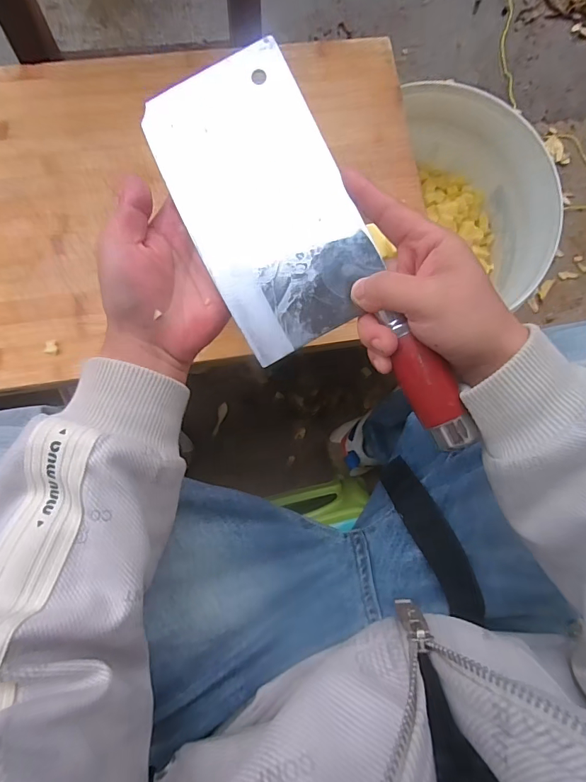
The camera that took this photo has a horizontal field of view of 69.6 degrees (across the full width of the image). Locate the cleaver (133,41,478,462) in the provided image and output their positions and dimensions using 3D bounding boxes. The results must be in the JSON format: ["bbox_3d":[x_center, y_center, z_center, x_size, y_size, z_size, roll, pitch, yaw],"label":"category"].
[{"bbox_3d":[0.009,-0.081,0.273,0.109,0.030,0.287,-33,87,-7],"label":"cleaver"}]

